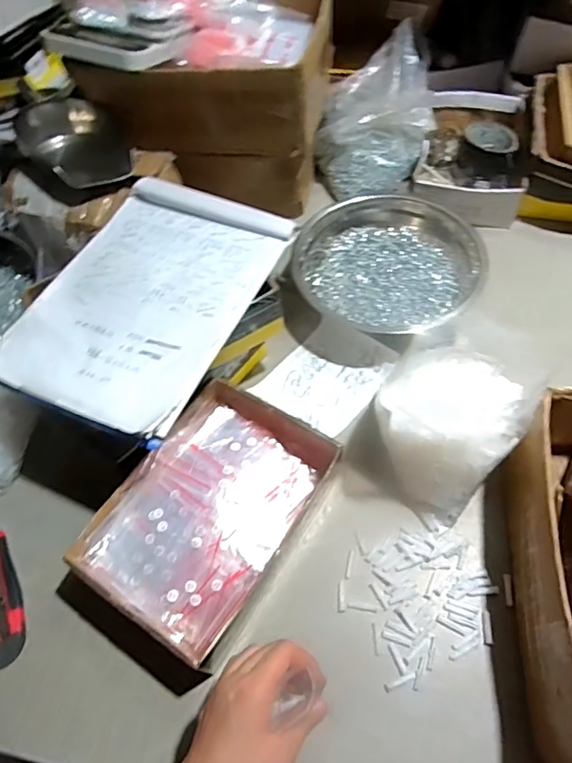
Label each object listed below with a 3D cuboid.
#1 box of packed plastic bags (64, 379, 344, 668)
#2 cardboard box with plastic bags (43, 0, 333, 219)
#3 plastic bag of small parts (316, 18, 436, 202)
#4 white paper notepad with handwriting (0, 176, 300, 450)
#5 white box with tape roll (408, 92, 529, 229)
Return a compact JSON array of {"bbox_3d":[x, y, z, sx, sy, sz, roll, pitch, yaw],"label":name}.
[{"bbox_3d":[-0.077,0.138,0.556,0.171,0.071,0.244,30,65,21],"label":"box of packed plastic bags"},{"bbox_3d":[-0.109,-0.454,0.793,0.335,0.256,0.267,6,59,8],"label":"cardboard box with plastic bags"},{"bbox_3d":[0.140,-0.422,0.822,0.180,0.148,0.207,1,58,5],"label":"plastic bag of small parts"},{"bbox_3d":[-0.147,-0.097,0.562,0.217,0.011,0.310,20,62,16],"label":"white paper notepad with handwriting"},{"bbox_3d":[0.293,-0.362,0.829,0.160,0.054,0.278,8,59,10],"label":"white box with tape roll"}]

